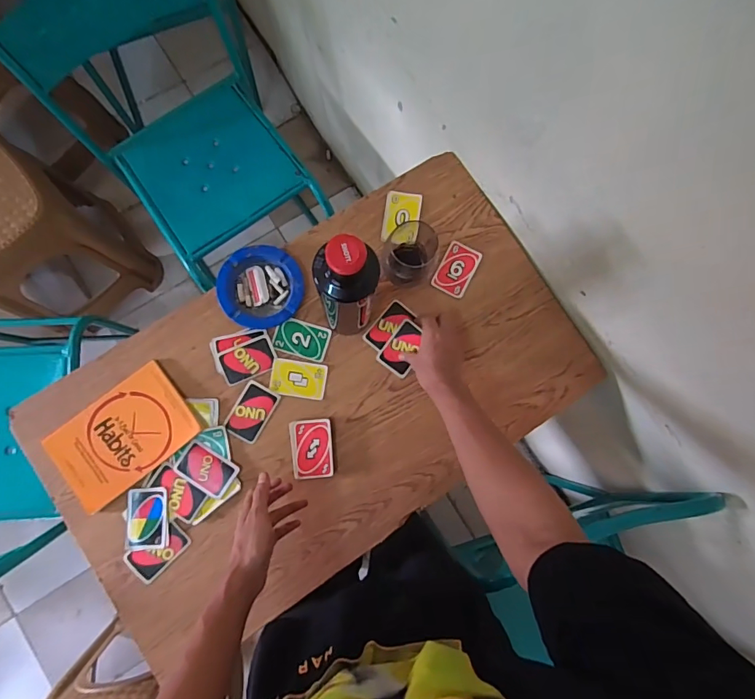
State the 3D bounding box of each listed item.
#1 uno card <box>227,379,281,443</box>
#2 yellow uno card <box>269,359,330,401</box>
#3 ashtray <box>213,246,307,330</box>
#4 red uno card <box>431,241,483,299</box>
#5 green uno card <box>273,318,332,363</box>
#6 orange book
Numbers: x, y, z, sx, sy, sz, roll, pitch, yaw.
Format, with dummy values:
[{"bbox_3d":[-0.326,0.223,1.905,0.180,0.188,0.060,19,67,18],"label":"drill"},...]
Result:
[{"bbox_3d":[-0.190,0.096,0.687,0.052,0.004,0.084,29,83,-2],"label":"uno card"},{"bbox_3d":[-0.122,0.045,0.698,0.085,0.004,0.056,8,82,-3],"label":"yellow uno card"},{"bbox_3d":[-0.180,-0.097,0.699,0.125,0.020,0.124,-4,82,-4],"label":"ashtray"},{"bbox_3d":[0.129,-0.130,0.732,0.056,0.005,0.084,27,83,3],"label":"red uno card"},{"bbox_3d":[-0.119,-0.016,0.707,0.082,0.004,0.059,15,81,-1],"label":"green uno card"},{"bbox_3d":[-0.371,0.125,0.662,0.193,0.011,0.130,-39,86,-8],"label":"orange book"}]

